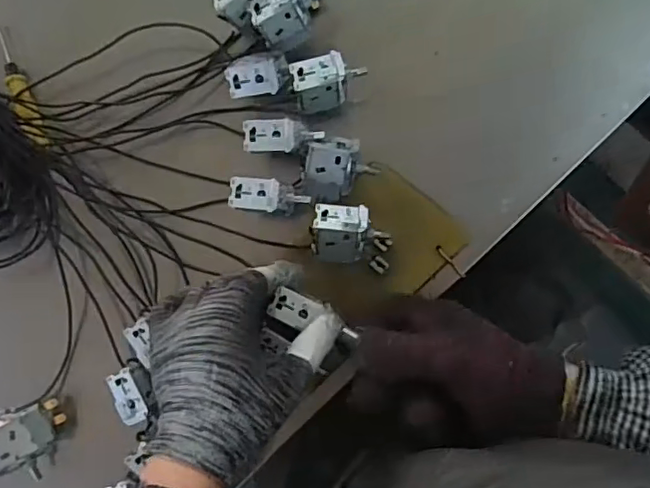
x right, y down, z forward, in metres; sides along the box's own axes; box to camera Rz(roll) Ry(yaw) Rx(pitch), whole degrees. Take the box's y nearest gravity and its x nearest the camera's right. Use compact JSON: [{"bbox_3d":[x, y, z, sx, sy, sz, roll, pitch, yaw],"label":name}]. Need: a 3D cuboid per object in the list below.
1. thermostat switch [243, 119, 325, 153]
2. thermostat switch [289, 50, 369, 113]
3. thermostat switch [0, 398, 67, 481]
[{"bbox_3d":[-0.031,-0.077,0.428,0.056,0.020,0.023,5,86,4],"label":"thermostat switch"},{"bbox_3d":[0.004,-0.122,0.439,0.053,0.036,0.031,-14,85,2],"label":"thermostat switch"},{"bbox_3d":[-0.230,0.154,0.457,0.039,0.050,0.053,-16,85,2],"label":"thermostat switch"}]

